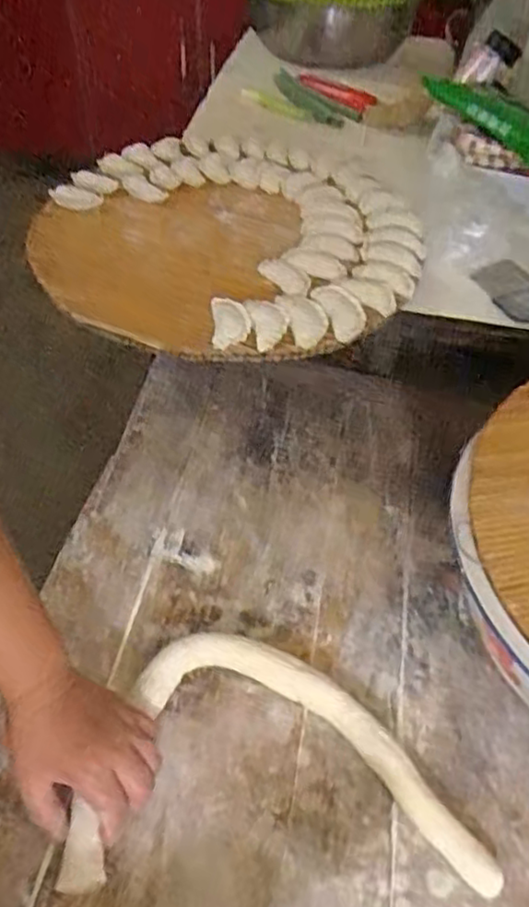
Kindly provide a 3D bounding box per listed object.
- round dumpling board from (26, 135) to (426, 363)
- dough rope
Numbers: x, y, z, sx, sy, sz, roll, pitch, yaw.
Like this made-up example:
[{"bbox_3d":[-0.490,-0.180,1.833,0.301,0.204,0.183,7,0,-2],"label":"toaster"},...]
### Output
[{"bbox_3d":[-0.048,-0.253,0.780,0.409,0.040,0.417,2,50,-2],"label":"round dumpling board"},{"bbox_3d":[0.011,0.232,0.529,0.305,0.030,0.185,2,50,-2],"label":"dough rope"}]

